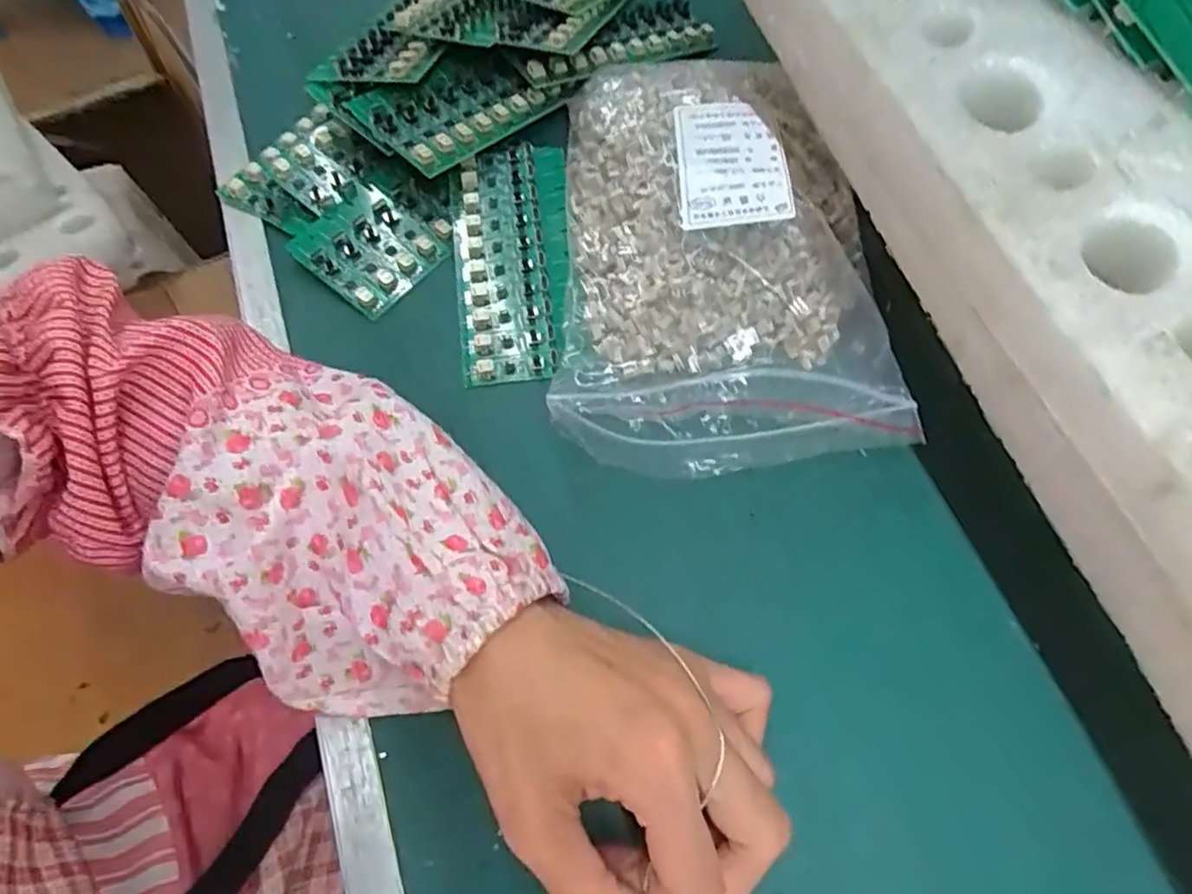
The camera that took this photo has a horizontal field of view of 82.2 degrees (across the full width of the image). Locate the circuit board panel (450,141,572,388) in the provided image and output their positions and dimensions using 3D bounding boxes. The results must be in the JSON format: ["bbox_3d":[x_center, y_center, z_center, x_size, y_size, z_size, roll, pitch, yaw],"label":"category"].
[{"bbox_3d":[-0.043,-0.099,0.349,0.058,0.011,0.140,-4,66,1],"label":"circuit board panel"}]

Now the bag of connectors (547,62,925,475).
[{"bbox_3d":[0.059,-0.101,0.329,0.147,0.041,0.224,-1,66,2],"label":"bag of connectors"}]

